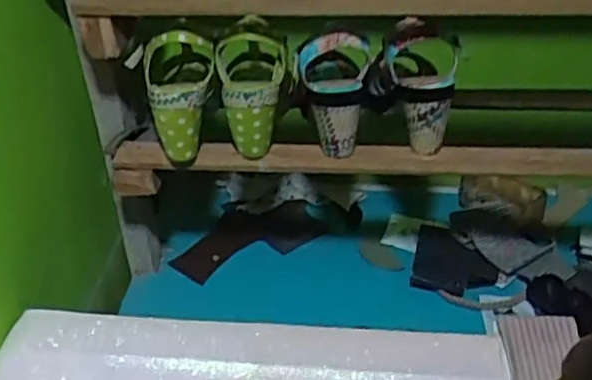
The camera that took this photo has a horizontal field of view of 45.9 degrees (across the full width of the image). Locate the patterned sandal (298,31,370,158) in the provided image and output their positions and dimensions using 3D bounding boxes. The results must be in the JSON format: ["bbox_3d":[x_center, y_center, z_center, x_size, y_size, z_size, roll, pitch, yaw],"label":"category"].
[{"bbox_3d":[0.041,-0.106,0.783,0.078,0.132,0.066,0,34,3],"label":"patterned sandal"}]

